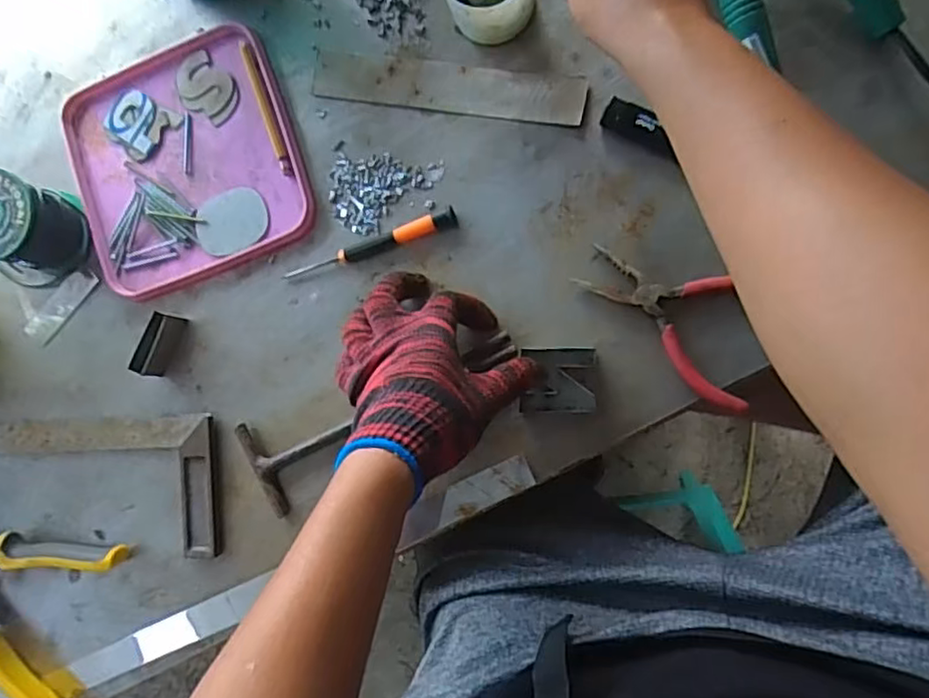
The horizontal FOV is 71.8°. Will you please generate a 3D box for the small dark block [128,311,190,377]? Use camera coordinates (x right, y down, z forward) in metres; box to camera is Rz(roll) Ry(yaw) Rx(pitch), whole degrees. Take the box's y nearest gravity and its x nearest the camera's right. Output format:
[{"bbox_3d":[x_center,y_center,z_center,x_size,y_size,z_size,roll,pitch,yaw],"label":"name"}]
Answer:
[{"bbox_3d":[-0.246,-0.004,0.512,0.015,0.030,0.050,23,92,9],"label":"small dark block"}]

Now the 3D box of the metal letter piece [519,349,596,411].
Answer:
[{"bbox_3d":[0.070,0.023,0.471,0.053,0.012,0.047,1,88,9],"label":"metal letter piece"}]

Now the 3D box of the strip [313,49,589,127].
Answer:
[{"bbox_3d":[-0.015,-0.203,0.496,0.213,0.005,0.039,11,90,9],"label":"strip"}]

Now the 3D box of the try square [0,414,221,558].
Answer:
[{"bbox_3d":[-0.317,0.113,0.529,0.241,0.012,0.109,-3,88,9],"label":"try square"}]

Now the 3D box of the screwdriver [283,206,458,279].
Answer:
[{"bbox_3d":[-0.074,-0.080,0.497,0.141,0.013,0.012,-17,86,8],"label":"screwdriver"}]

